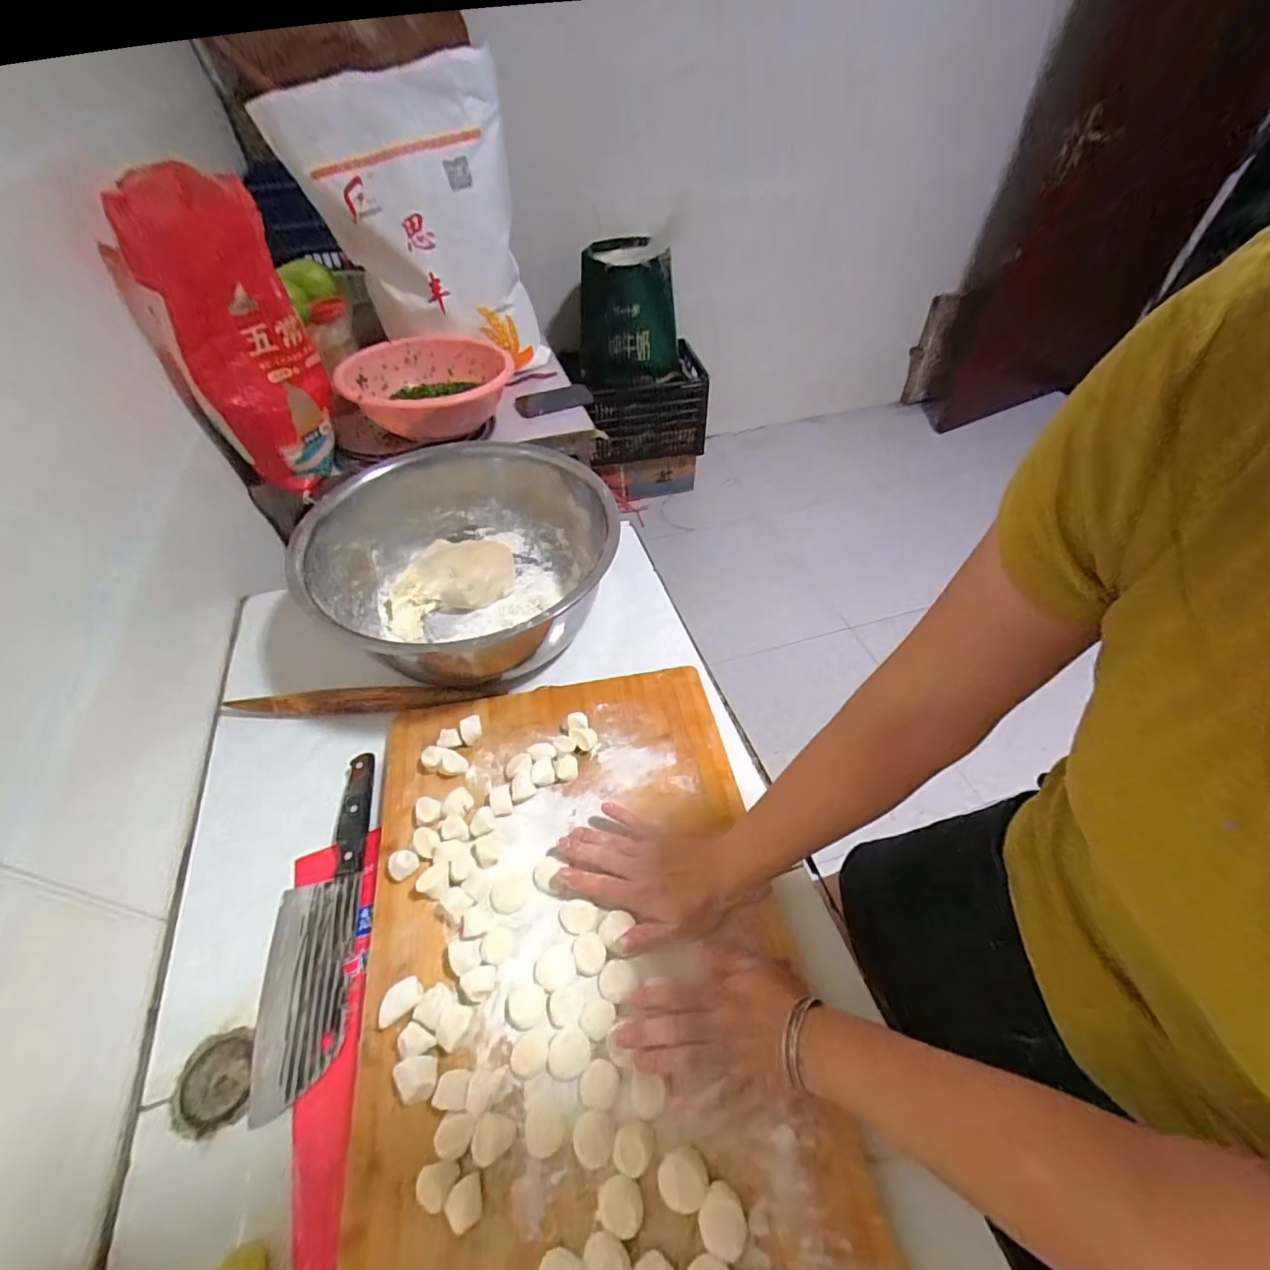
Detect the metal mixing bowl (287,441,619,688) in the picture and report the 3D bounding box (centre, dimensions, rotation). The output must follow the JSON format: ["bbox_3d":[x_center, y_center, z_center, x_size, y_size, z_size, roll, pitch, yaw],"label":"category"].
[{"bbox_3d":[-0.214,-0.090,0.721,0.367,0.163,0.379,0,51,0],"label":"metal mixing bowl"}]

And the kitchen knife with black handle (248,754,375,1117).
[{"bbox_3d":[-0.304,0.259,0.510,0.076,0.014,0.291,-9,51,-7],"label":"kitchen knife with black handle"}]

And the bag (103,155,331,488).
[{"bbox_3d":[-0.600,-0.448,0.819,0.142,0.374,0.195,3,51,2],"label":"bag"}]

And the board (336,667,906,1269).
[{"bbox_3d":[-0.049,0.277,0.474,0.365,0.043,0.557,-10,52,-5],"label":"board"}]

